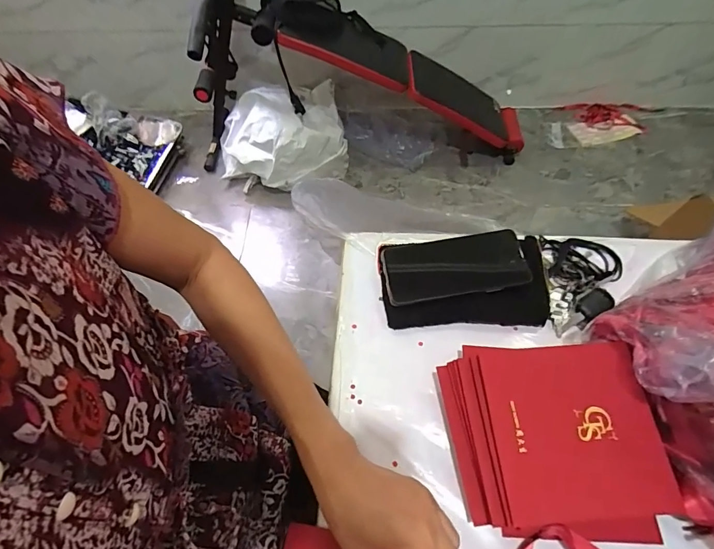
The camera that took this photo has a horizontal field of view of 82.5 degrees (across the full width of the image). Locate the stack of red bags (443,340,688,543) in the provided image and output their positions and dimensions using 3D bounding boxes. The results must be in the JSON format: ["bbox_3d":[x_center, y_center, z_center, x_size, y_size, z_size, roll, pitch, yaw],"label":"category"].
[{"bbox_3d":[0.174,0.152,0.376,0.170,0.082,0.152,-2,58,1],"label":"stack of red bags"}]

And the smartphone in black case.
[{"bbox_3d":[0.115,-0.012,0.493,0.163,0.015,0.083,-11,59,6],"label":"smartphone in black case"}]

